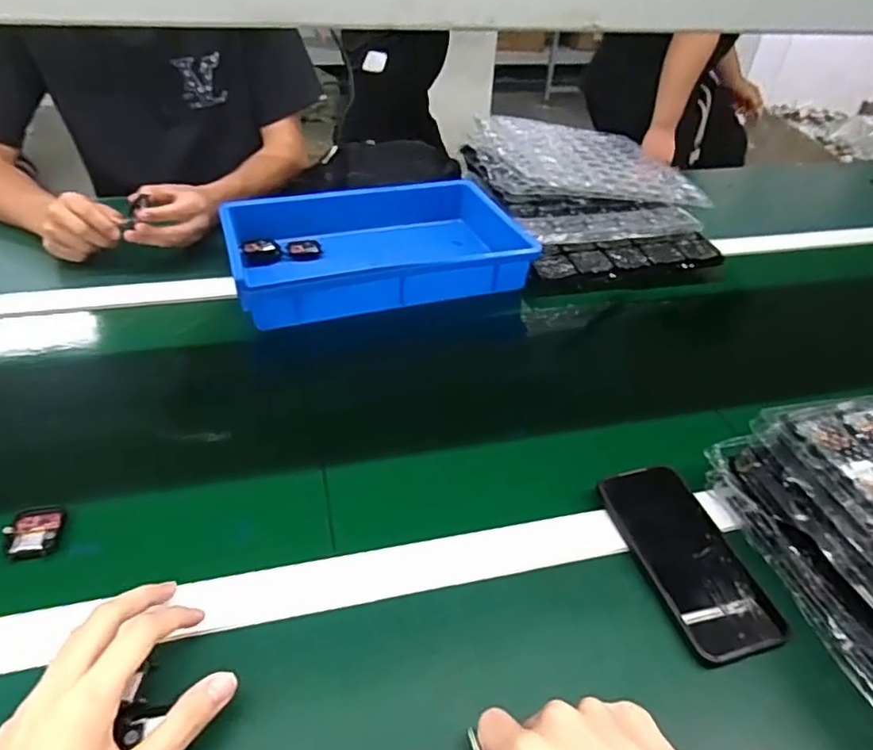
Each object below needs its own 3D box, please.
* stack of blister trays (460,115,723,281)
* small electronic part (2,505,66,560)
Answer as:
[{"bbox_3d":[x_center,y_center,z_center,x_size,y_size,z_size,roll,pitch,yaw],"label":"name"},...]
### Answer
[{"bbox_3d":[0.232,-0.299,0.912,0.294,0.081,0.367,-8,41,-14],"label":"stack of blister trays"},{"bbox_3d":[-0.315,0.123,0.466,0.036,0.010,0.043,-3,40,-7],"label":"small electronic part"}]

